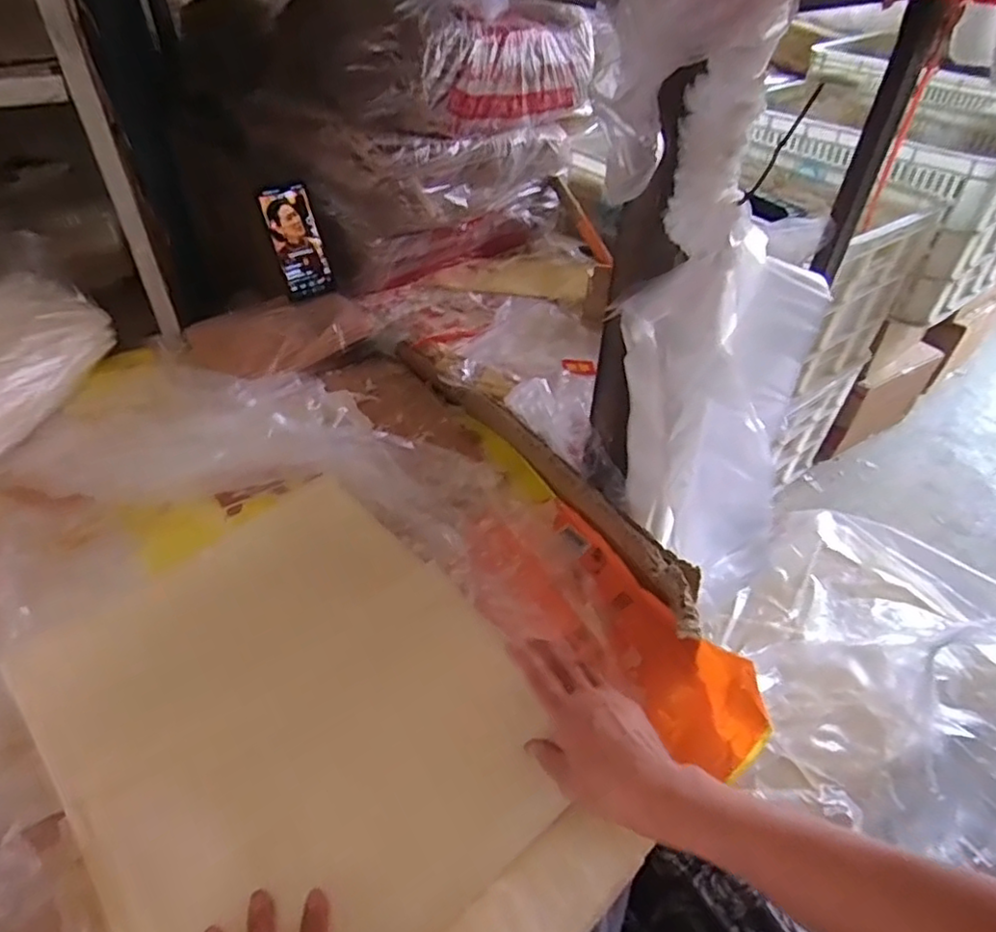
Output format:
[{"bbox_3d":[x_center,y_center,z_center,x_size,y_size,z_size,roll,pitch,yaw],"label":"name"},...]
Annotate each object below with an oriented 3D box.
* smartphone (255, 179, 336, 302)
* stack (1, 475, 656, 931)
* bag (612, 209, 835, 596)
[{"bbox_3d":[-0.285,-0.318,0.892,0.075,0.148,0.015,-25,25,-21],"label":"smartphone"},{"bbox_3d":[-0.145,0.222,0.509,0.323,0.040,0.465,-31,53,-30],"label":"stack"},{"bbox_3d":[0.203,0.001,0.590,0.166,0.432,0.095,-27,48,0],"label":"bag"}]

